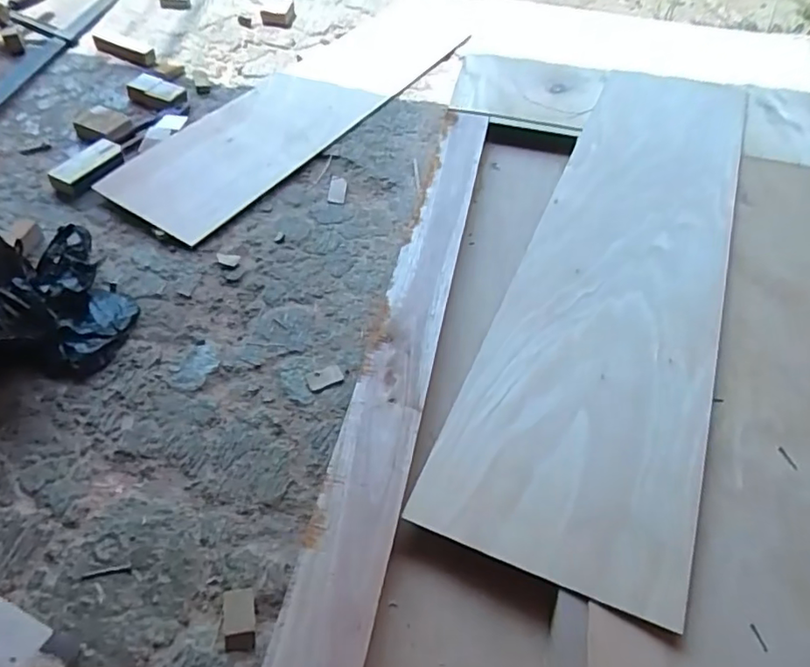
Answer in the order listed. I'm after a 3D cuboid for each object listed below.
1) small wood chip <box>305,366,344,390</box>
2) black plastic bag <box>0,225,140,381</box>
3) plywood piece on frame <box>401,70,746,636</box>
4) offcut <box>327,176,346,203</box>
[{"bbox_3d":[-0.107,0.059,0.778,0.047,0.004,0.026,-18,54,-17],"label":"small wood chip"},{"bbox_3d":[-0.480,-0.064,0.763,0.232,0.142,0.198,38,58,25],"label":"black plastic bag"},{"bbox_3d":[0.313,-0.125,0.816,0.257,0.020,0.989,20,52,13],"label":"plywood piece on frame"},{"bbox_3d":[-0.123,-0.259,1.063,0.030,0.005,0.077,2,50,-1],"label":"offcut"}]

